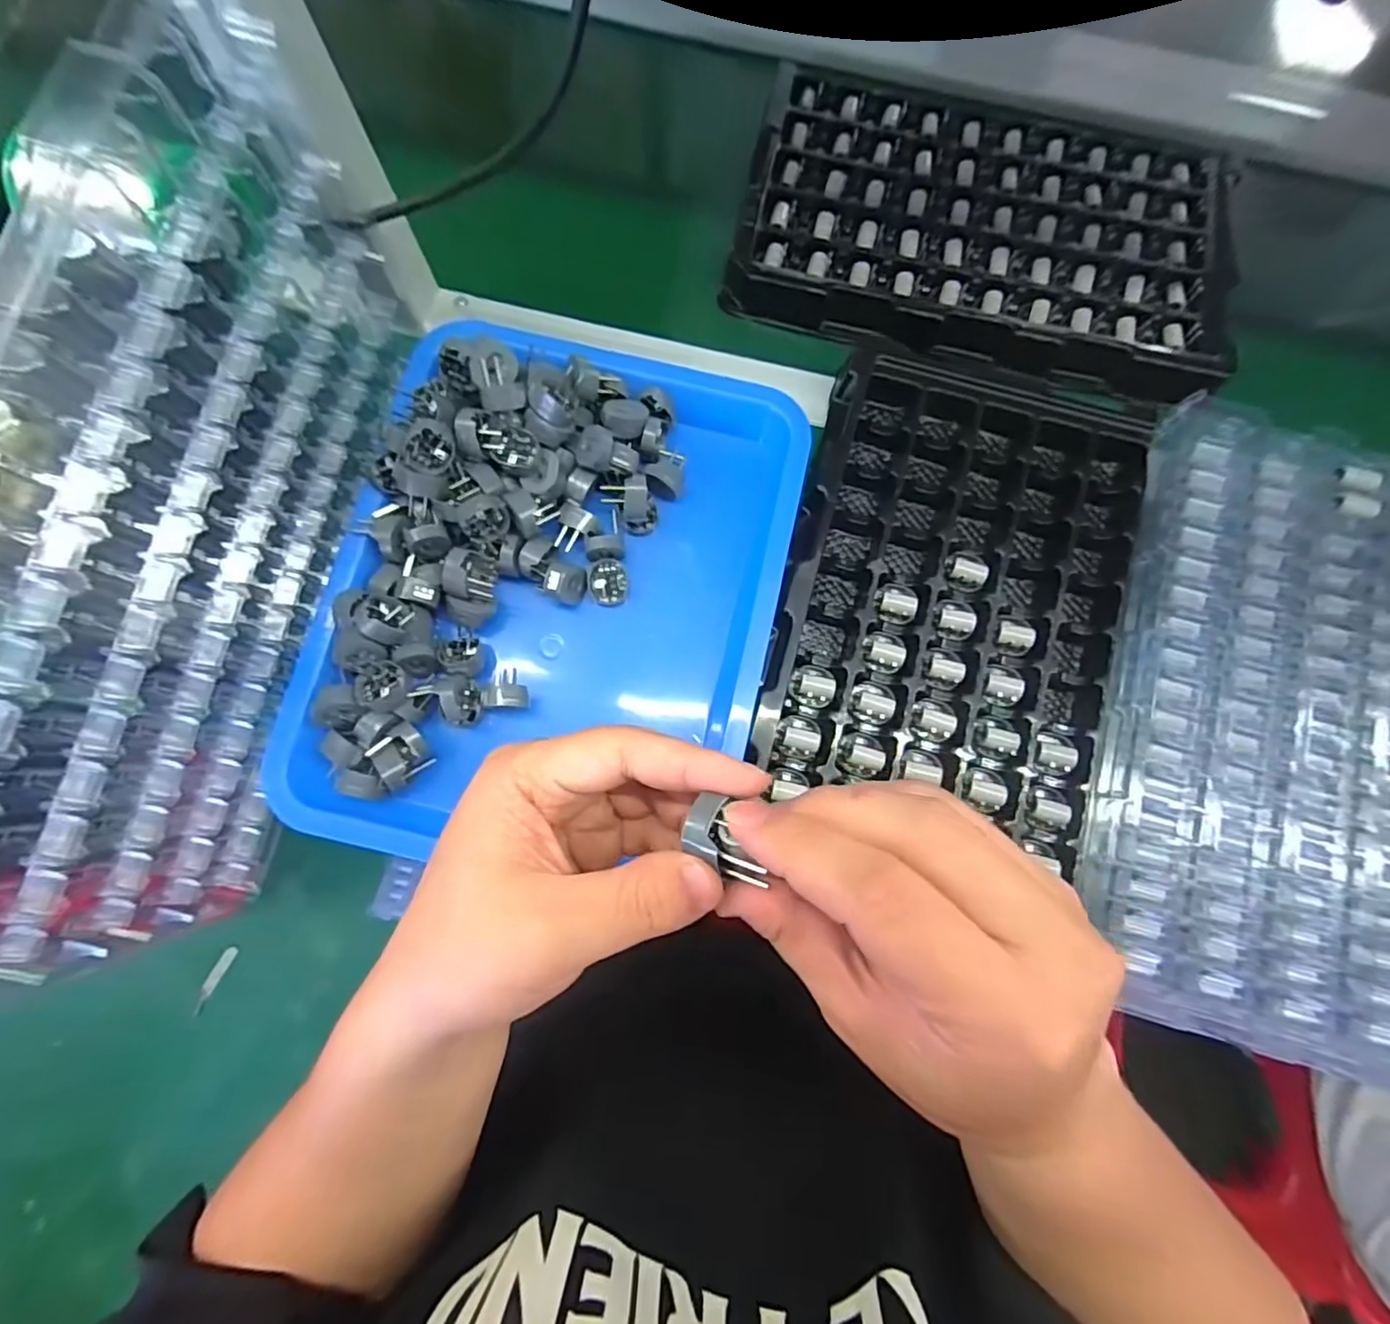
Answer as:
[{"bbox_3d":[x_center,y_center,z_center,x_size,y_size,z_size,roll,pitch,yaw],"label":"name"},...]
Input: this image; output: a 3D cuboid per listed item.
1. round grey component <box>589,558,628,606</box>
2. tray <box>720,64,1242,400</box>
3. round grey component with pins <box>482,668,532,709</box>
[{"bbox_3d":[-0.055,-0.051,0.391,0.024,0.014,0.027,-7,78,-3],"label":"round grey component"},{"bbox_3d":[0.217,-0.324,0.451,0.351,0.019,0.231,16,78,2],"label":"tray"},{"bbox_3d":[-0.112,0.016,0.369,0.024,0.022,0.026,0,77,-1],"label":"round grey component with pins"}]

